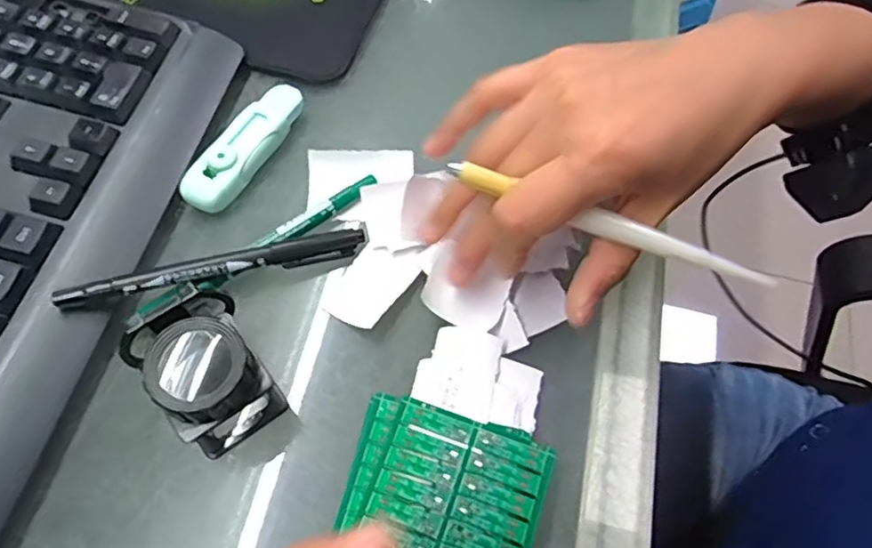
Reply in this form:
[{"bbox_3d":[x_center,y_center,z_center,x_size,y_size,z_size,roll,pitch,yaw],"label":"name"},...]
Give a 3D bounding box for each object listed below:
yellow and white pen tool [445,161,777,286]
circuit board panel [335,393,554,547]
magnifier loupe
[{"bbox_3d":[0.069,-0.019,0.245,0.136,0.007,0.007,19,63,2],"label":"yellow and white pen tool"},{"bbox_3d":[-0.004,0.114,0.249,0.077,0.015,0.113,16,63,7],"label":"circuit board panel"},{"bbox_3d":[-0.093,0.043,0.257,0.040,0.055,0.046,-30,67,-16],"label":"magnifier loupe"}]

